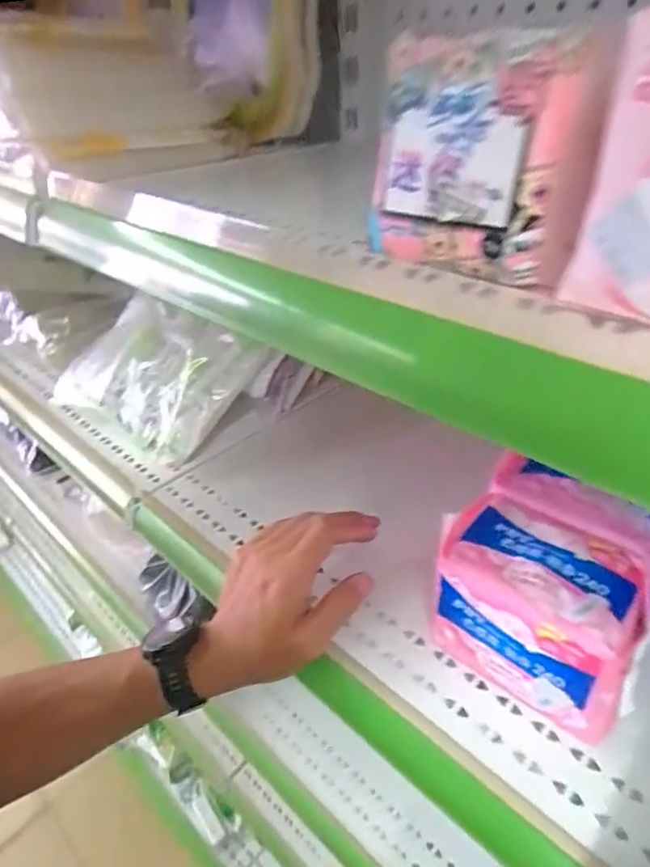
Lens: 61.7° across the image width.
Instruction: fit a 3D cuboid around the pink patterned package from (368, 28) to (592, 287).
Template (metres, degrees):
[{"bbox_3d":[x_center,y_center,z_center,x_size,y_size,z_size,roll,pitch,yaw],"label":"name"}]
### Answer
[{"bbox_3d":[0.049,-0.100,0.200,0.074,0.077,0.010,23,31,32],"label":"pink patterned package"}]

